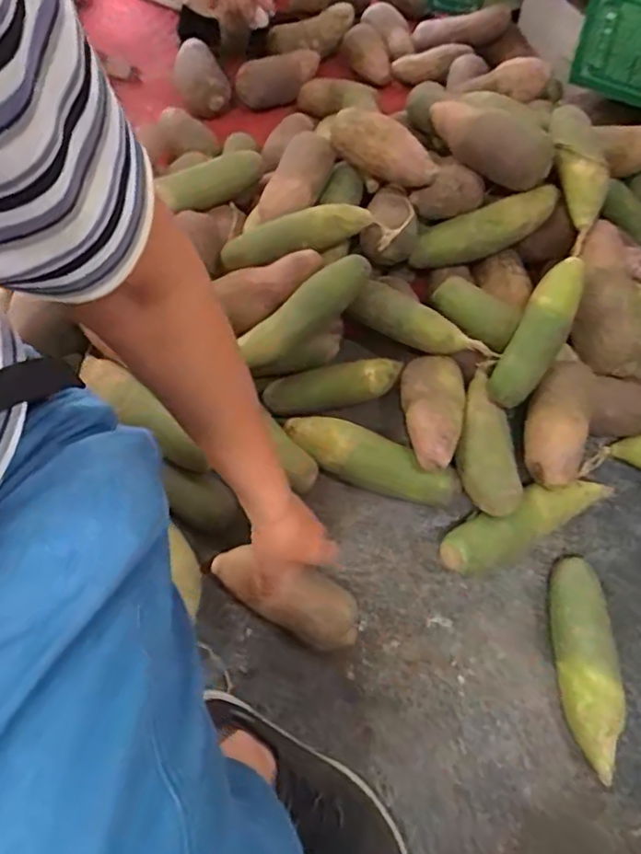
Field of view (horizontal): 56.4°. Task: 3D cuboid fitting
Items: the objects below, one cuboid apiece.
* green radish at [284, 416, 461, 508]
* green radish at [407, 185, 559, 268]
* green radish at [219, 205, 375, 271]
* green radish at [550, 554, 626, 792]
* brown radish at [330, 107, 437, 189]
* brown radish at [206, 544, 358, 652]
[{"bbox_3d":[0.060,0.035,0.698,0.203,0.051,0.063,17,60,7],"label":"green radish"},{"bbox_3d":[0.215,-0.260,0.792,0.201,0.055,0.042,-21,61,9],"label":"green radish"},{"bbox_3d":[-0.038,-0.240,0.755,0.204,0.054,0.047,-10,57,21],"label":"green radish"},{"bbox_3d":[0.261,0.231,0.595,0.051,0.055,0.198,2,60,-2],"label":"green radish"},{"bbox_3d":[0.082,-0.353,0.770,0.150,0.072,0.056,37,65,17],"label":"brown radish"},{"bbox_3d":[-0.036,0.171,0.605,0.155,0.061,0.053,20,60,16],"label":"brown radish"}]

